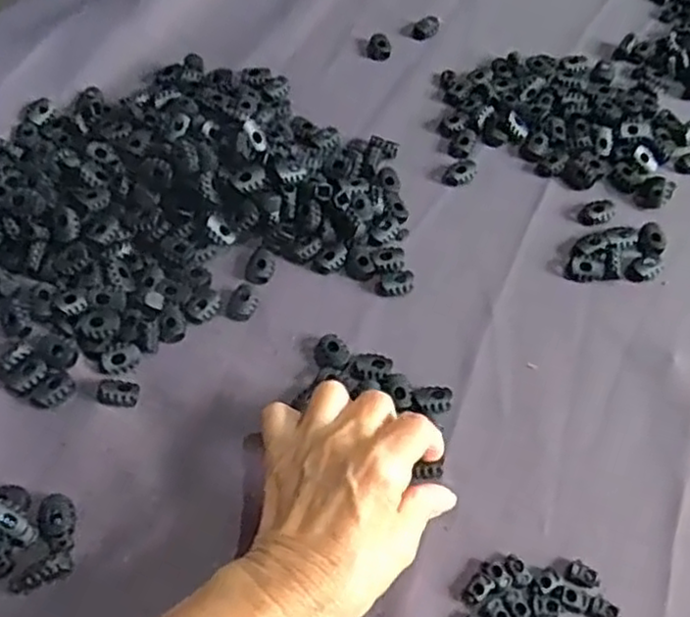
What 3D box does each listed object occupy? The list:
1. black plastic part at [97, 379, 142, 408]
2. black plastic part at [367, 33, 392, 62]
[{"bbox_3d":[-0.124,0.046,0.397,0.020,0.009,0.014,10,58,2],"label":"black plastic part"},{"bbox_3d":[0.027,-0.207,0.569,0.019,0.008,0.025,2,58,-3],"label":"black plastic part"}]

